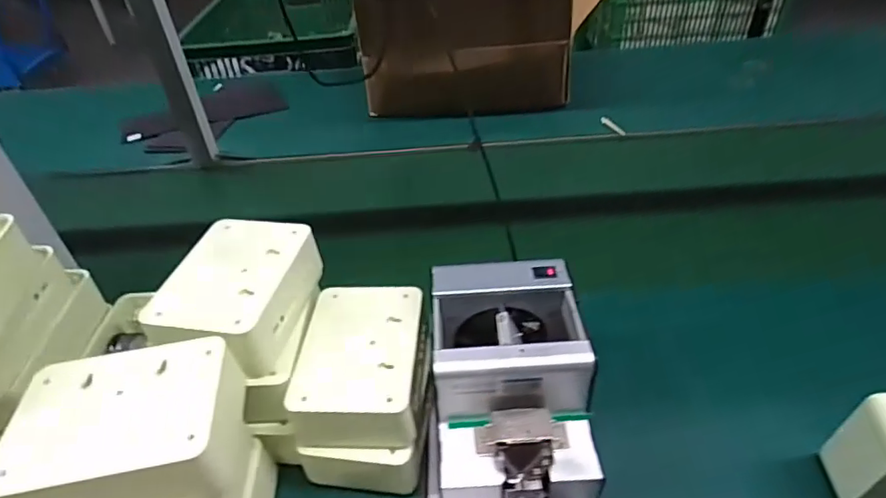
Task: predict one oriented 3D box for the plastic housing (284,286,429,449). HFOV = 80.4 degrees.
[{"bbox_3d":[-0.070,0.107,0.478,0.112,0.060,0.144,-3,40,1],"label":"plastic housing"}]

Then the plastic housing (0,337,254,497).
[{"bbox_3d":[-0.223,0.133,0.383,0.134,0.067,0.098,-8,40,-5],"label":"plastic housing"}]

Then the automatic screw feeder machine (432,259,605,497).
[{"bbox_3d":[0.058,0.125,0.465,0.129,0.148,0.175,-3,40,1],"label":"automatic screw feeder machine"}]

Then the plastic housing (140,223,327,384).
[{"bbox_3d":[-0.184,0.041,0.477,0.100,0.059,0.141,5,41,11],"label":"plastic housing"}]

